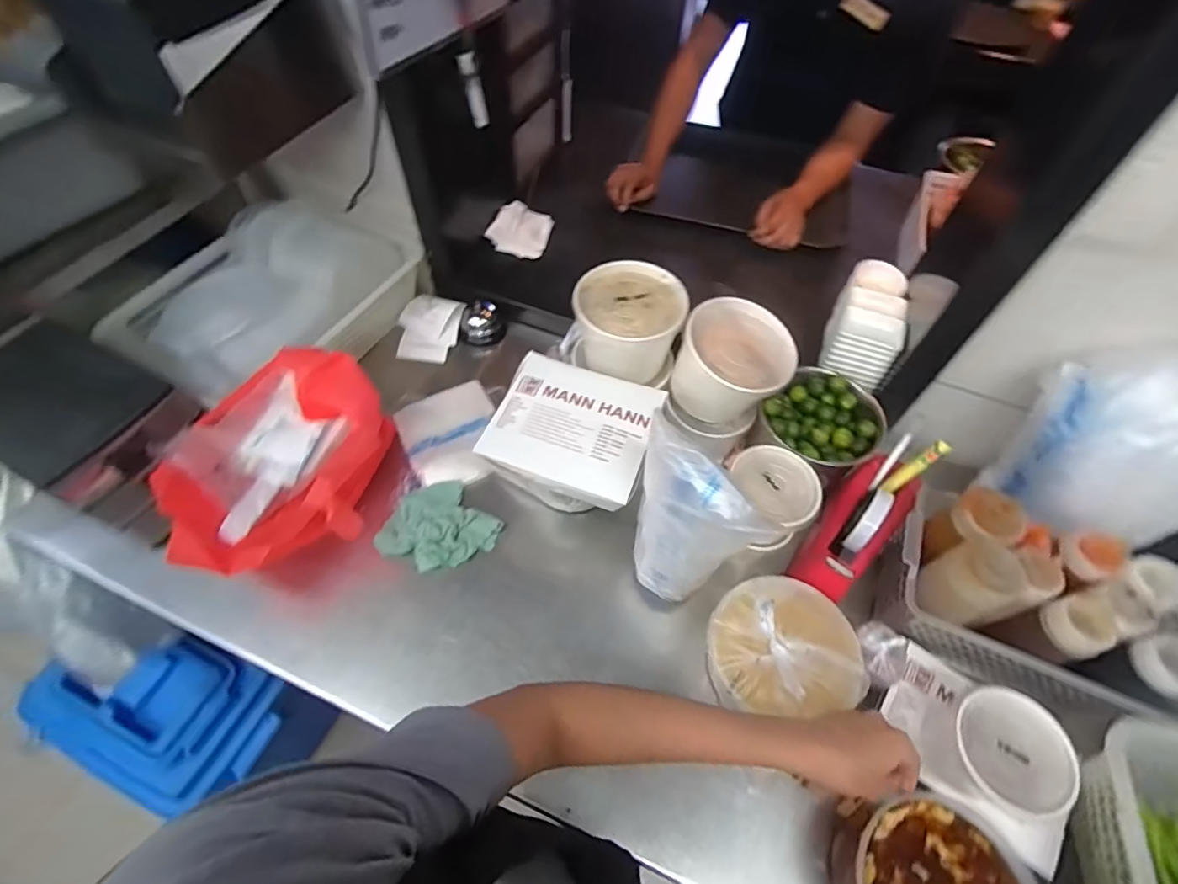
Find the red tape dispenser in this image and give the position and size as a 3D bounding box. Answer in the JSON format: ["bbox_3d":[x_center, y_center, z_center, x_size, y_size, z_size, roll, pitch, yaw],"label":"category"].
[{"bbox_3d":[0.315,0.106,0.618,0.071,0.109,0.180,36,76,20],"label":"red tape dispenser"}]

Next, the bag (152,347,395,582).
[{"bbox_3d":[-0.355,0.034,0.617,0.174,0.160,0.248,-3,57,-4],"label":"bag"}]

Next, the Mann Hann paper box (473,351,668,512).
[{"bbox_3d":[-0.017,-0.019,0.591,0.177,0.028,0.154,18,58,10],"label":"Mann Hann paper box"}]

